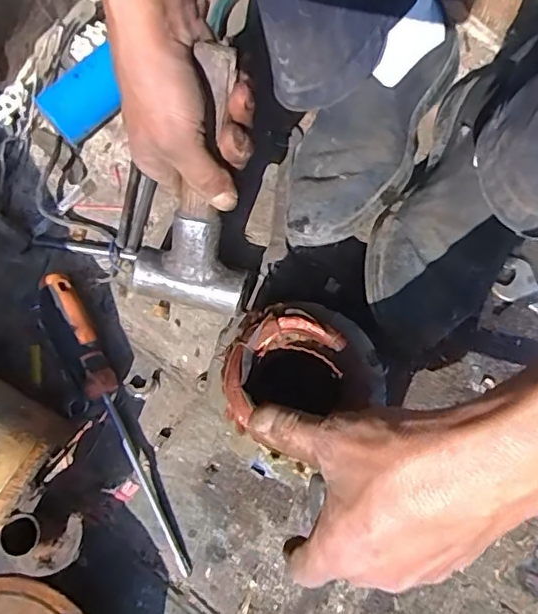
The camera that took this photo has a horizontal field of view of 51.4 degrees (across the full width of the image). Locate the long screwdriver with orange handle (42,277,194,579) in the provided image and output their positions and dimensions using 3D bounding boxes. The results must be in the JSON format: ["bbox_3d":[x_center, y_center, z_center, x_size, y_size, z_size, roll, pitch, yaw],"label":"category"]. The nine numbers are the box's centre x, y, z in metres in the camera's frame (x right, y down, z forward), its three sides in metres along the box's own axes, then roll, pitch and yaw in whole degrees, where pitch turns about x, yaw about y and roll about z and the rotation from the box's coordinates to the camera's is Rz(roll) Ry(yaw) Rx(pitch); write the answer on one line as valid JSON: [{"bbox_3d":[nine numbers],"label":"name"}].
[{"bbox_3d":[-0.118,0.083,0.431,0.022,0.034,0.246,-26,72,-4],"label":"long screwdriver with orange handle"}]

